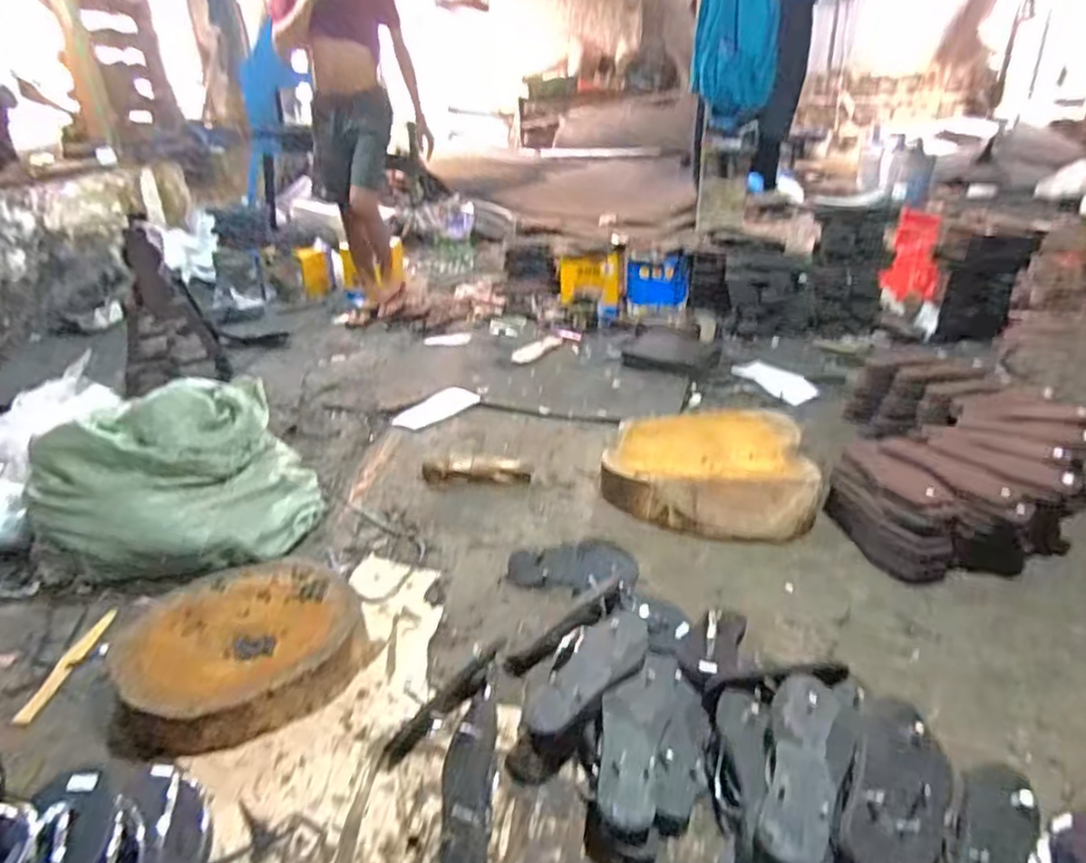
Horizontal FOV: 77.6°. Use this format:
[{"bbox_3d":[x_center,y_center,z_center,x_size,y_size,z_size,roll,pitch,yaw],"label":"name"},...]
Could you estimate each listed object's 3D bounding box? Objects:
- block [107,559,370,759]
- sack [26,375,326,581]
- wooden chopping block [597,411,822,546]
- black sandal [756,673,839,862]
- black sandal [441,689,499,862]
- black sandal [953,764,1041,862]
[{"bbox_3d":[-0.484,0.346,1.083,0.332,0.093,0.372,21,35,38],"label":"block"},{"bbox_3d":[-0.784,0.091,1.458,0.541,0.285,0.413,-26,35,-35],"label":"sack"},{"bbox_3d":[0.390,0.057,1.572,0.458,0.105,0.470,6,29,18],"label":"wooden chopping block"},{"bbox_3d":[0.312,0.397,0.816,0.080,0.036,0.249,9,29,20],"label":"black sandal"},{"bbox_3d":[-0.095,0.446,0.882,0.071,0.069,0.307,-3,27,-1],"label":"black sandal"},{"bbox_3d":[0.523,0.481,0.791,0.079,0.041,0.256,19,36,36],"label":"black sandal"}]

